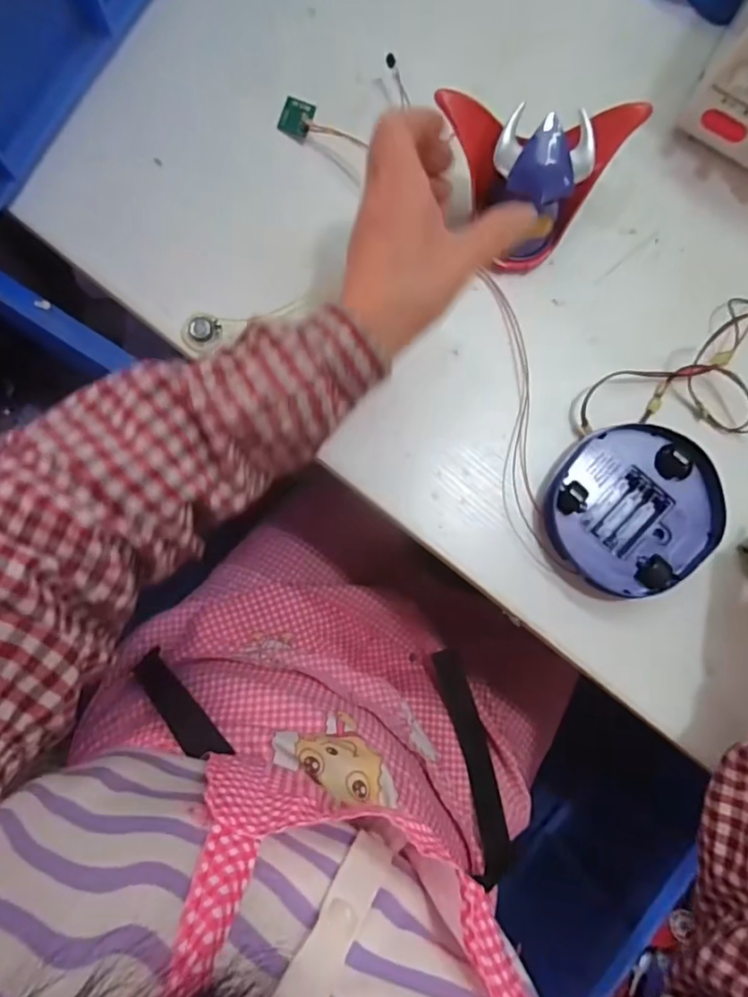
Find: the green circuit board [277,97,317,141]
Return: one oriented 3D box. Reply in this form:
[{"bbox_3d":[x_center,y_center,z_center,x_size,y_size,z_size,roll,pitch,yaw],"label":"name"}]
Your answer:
[{"bbox_3d":[-0.054,-0.269,0.395,0.022,0.004,0.022,23,112,6],"label":"green circuit board"}]

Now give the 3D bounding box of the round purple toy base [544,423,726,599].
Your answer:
[{"bbox_3d":[0.171,0.006,0.375,0.107,0.032,0.106,0,85,-3],"label":"round purple toy base"}]

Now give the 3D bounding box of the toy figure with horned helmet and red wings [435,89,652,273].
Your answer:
[{"bbox_3d":[0.104,-0.205,0.367,0.125,0.066,0.076,0,85,-3],"label":"toy figure with horned helmet and red wings"}]

